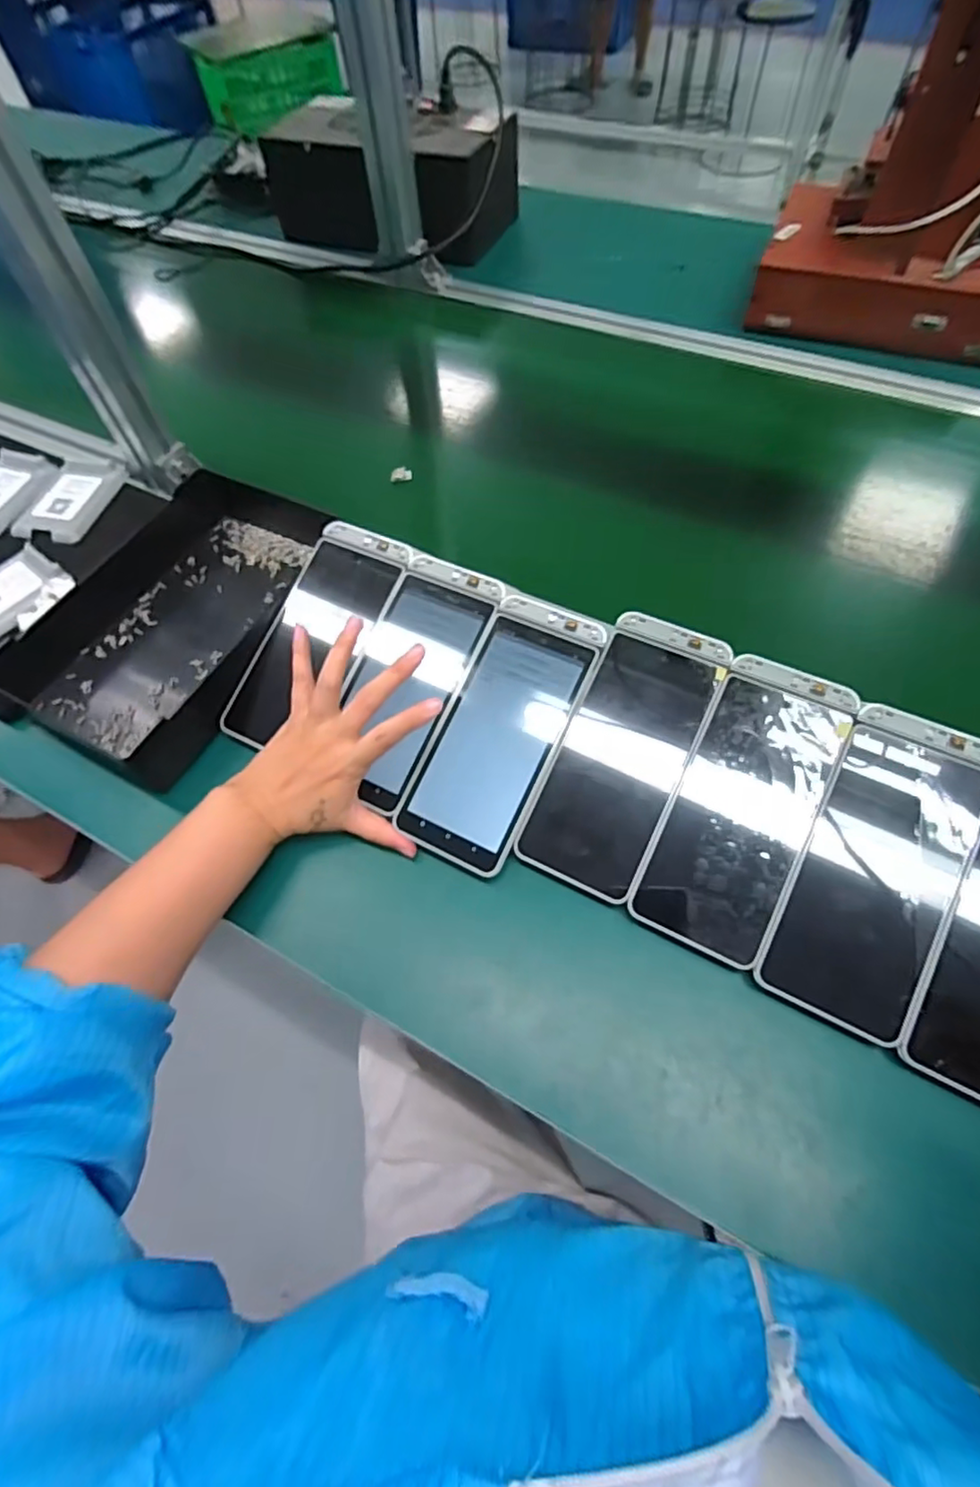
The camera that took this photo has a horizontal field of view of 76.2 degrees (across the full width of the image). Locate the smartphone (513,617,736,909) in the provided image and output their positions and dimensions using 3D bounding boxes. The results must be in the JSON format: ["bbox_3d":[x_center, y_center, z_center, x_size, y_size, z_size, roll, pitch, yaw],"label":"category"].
[{"bbox_3d":[0.089,0.005,0.414,0.079,0.014,0.184,24,82,14],"label":"smartphone"}]

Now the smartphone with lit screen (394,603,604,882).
[{"bbox_3d":[0.007,-0.010,0.425,0.079,0.007,0.185,24,83,14],"label":"smartphone with lit screen"}]

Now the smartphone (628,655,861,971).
[{"bbox_3d":[0.158,0.037,0.389,0.079,0.010,0.183,24,84,14],"label":"smartphone"}]

